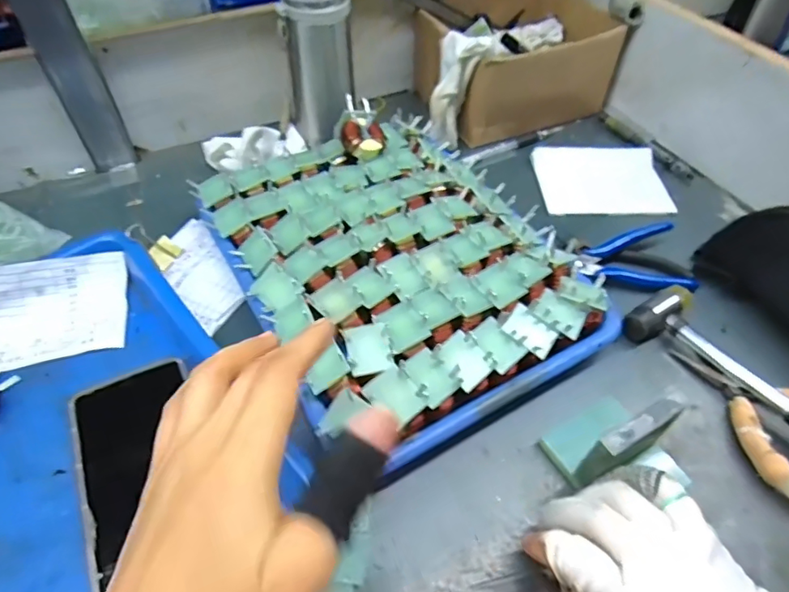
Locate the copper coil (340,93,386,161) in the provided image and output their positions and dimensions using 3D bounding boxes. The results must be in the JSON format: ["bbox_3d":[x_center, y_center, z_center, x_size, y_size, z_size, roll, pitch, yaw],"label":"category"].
[{"bbox_3d":[-0.029,-0.159,0.489,0.041,0.022,0.059,4,70,-17],"label":"copper coil"}]

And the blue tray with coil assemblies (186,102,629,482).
[{"bbox_3d":[-0.004,-0.035,0.433,0.244,0.050,0.320,-25,55,-21],"label":"blue tray with coil assemblies"}]

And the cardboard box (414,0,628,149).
[{"bbox_3d":[0.140,-0.281,0.608,0.209,0.094,0.169,-15,52,-14],"label":"cardboard box"}]

